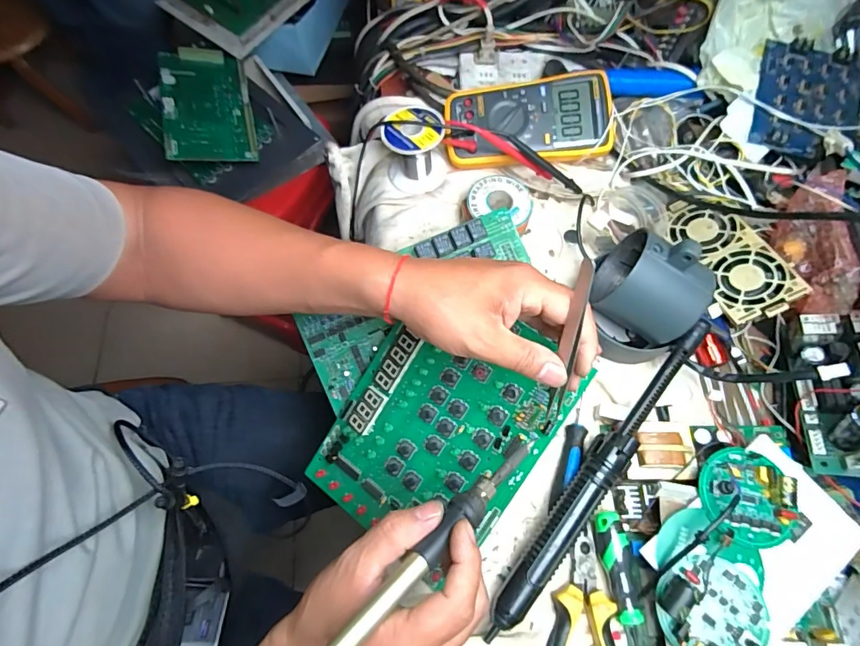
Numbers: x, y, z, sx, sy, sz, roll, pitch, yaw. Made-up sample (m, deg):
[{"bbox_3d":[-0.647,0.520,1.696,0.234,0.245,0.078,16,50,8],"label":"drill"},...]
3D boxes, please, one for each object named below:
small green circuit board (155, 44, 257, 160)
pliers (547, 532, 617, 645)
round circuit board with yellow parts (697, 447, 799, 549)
[{"bbox_3d":[-0.328,-0.319,0.660,0.116,0.017,0.197,-9,75,-20],"label":"small green circuit board"},{"bbox_3d":[0.118,0.227,0.343,0.052,0.014,0.115,9,70,3],"label":"pliers"},{"bbox_3d":[0.244,0.134,0.348,0.061,0.028,0.069,-6,70,-3],"label":"round circuit board with yellow parts"}]

